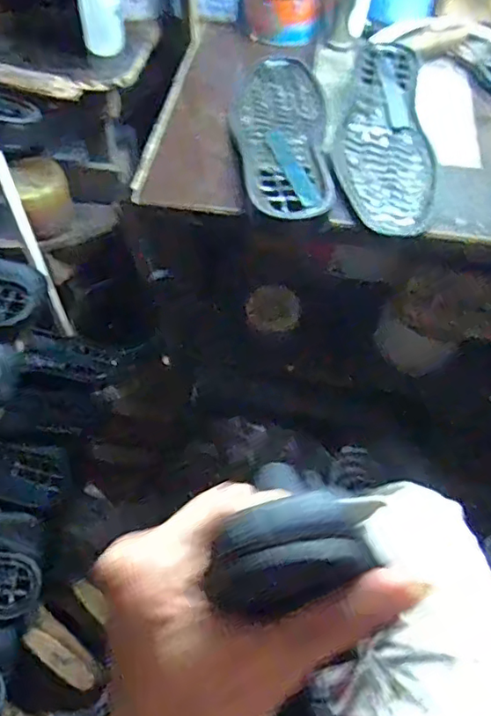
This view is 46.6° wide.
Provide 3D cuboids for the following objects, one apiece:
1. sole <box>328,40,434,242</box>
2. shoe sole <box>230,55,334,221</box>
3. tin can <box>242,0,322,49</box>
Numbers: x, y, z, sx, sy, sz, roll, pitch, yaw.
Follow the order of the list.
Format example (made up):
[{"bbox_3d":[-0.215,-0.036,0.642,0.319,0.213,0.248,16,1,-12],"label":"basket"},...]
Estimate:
[{"bbox_3d":[0.150,-0.243,0.601,0.099,0.021,0.292,10,55,4],"label":"sole"},{"bbox_3d":[0.036,-0.243,0.595,0.096,0.020,0.286,2,55,-1],"label":"shoe sole"},{"bbox_3d":[0.048,-0.453,0.721,0.100,0.054,0.091,2,55,-2],"label":"tin can"}]

